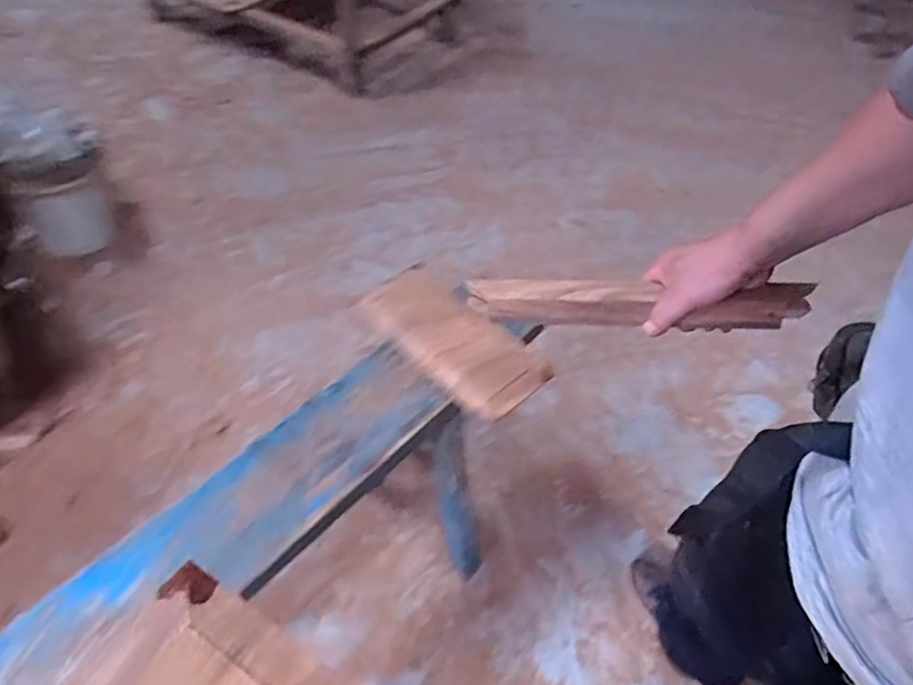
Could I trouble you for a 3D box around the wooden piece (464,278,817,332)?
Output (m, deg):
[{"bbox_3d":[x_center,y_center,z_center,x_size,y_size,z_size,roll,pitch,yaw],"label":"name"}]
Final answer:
[{"bbox_3d":[0.170,-0.040,0.622,0.314,0.040,0.034,3,47,9],"label":"wooden piece"}]

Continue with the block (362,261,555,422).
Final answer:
[{"bbox_3d":[-0.004,-0.009,0.921,0.141,0.024,0.279,-33,59,-30],"label":"block"}]

